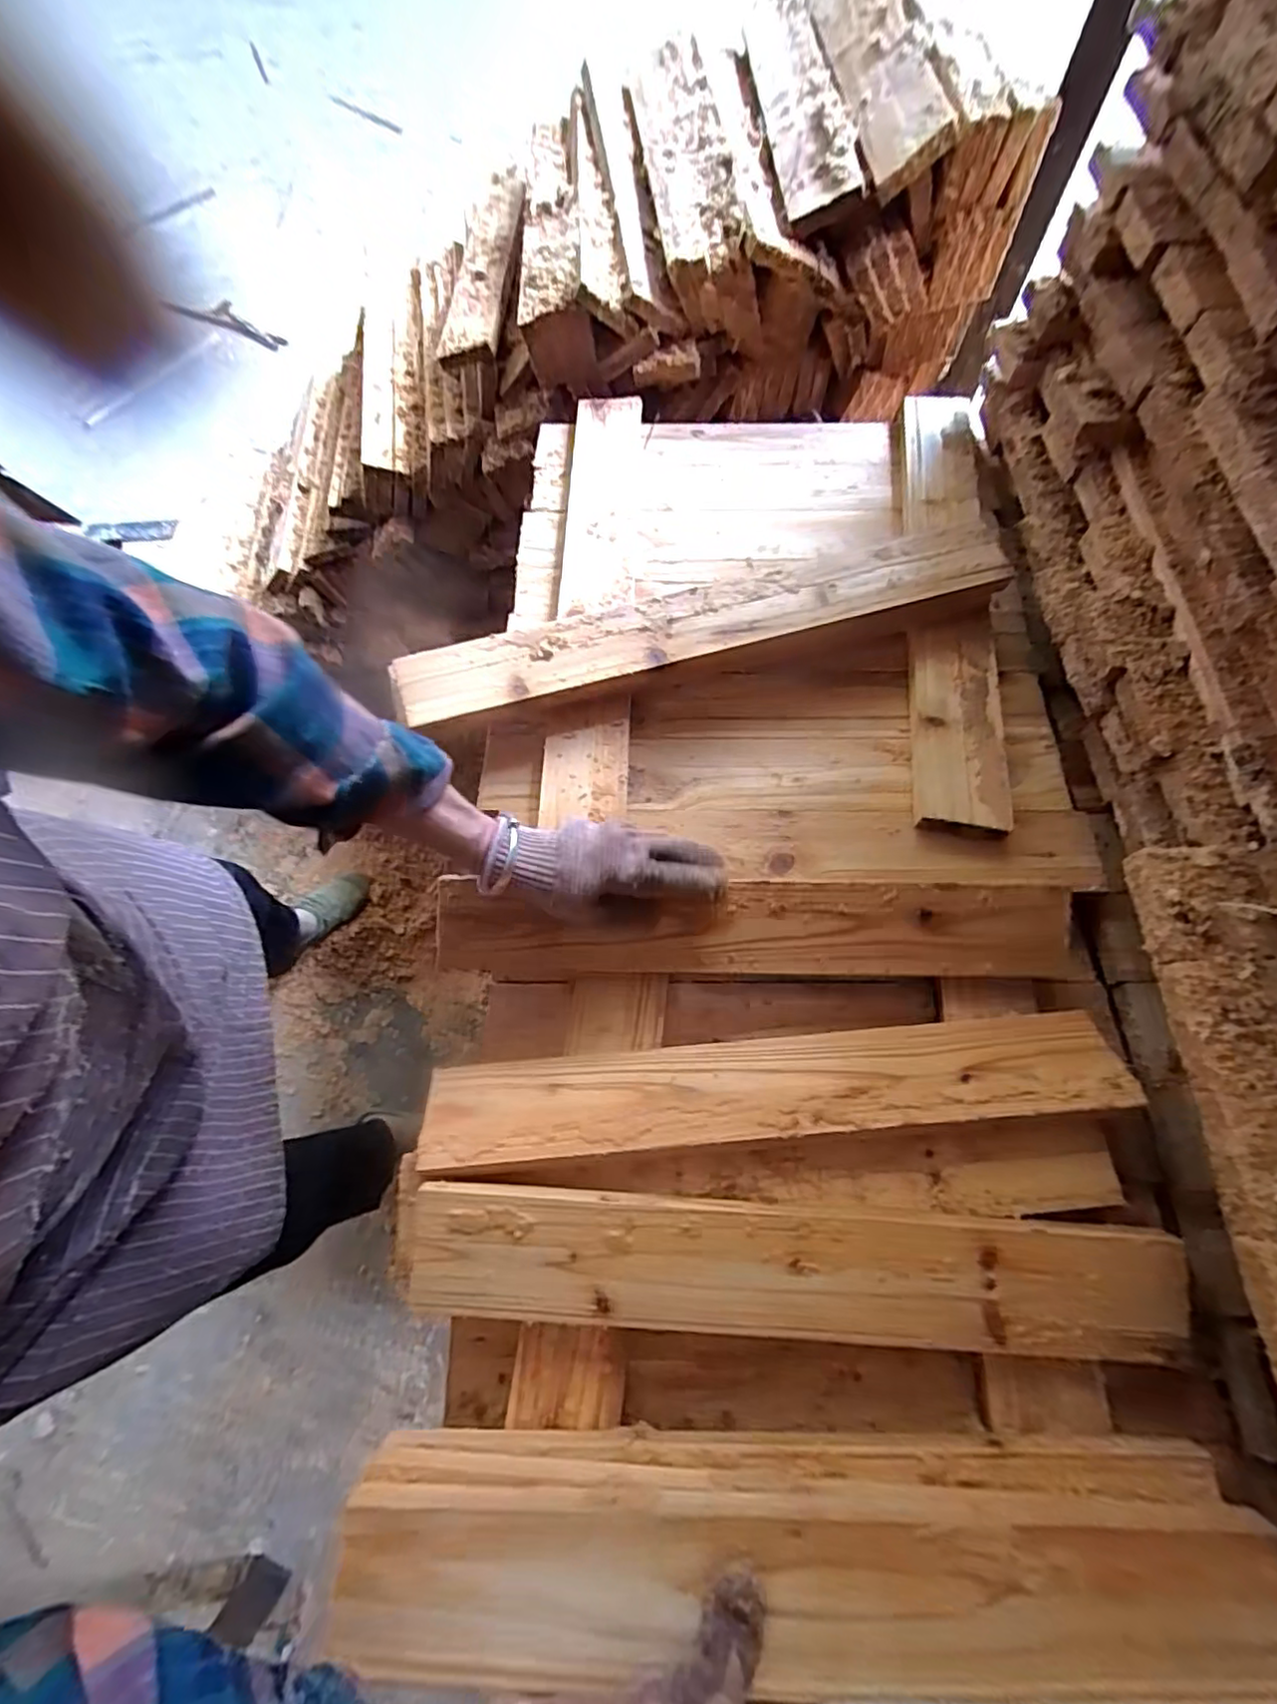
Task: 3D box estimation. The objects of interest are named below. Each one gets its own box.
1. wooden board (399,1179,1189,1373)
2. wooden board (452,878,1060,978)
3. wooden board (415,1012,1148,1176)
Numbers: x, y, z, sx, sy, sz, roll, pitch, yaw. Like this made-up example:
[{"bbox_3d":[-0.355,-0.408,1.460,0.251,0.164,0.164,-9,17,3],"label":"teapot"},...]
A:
[{"bbox_3d":[0.097,0.261,0.390,0.474,0.023,0.075,3,68,2],"label":"wooden board"},{"bbox_3d":[0.083,0.063,0.488,0.473,0.016,0.075,1,89,2],"label":"wooden board"},{"bbox_3d":[0.091,0.162,0.431,0.471,0.023,0.065,-5,68,-1],"label":"wooden board"}]

